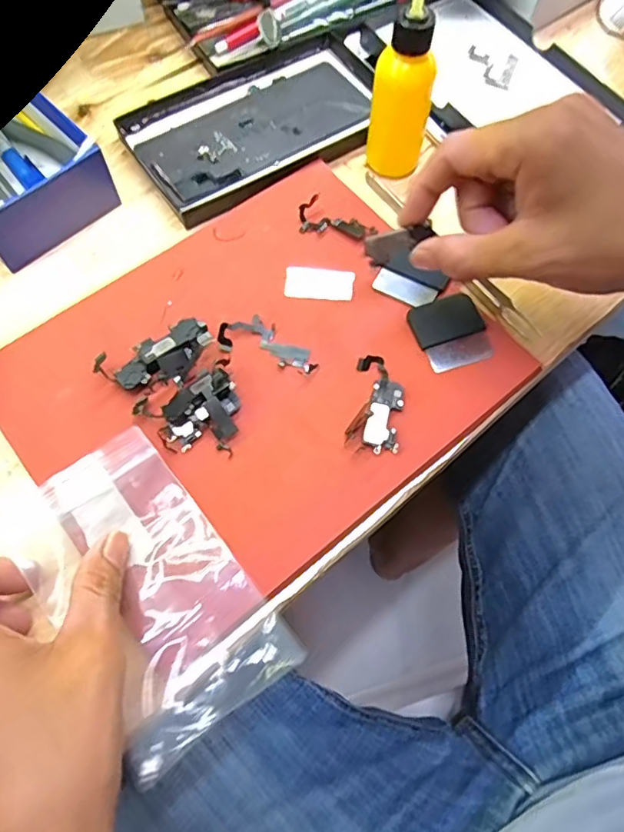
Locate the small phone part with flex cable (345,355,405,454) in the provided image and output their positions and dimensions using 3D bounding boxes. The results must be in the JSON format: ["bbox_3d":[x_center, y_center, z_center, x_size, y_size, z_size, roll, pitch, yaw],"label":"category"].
[{"bbox_3d":[0.035,-0.007,0.293,0.027,0.007,0.053,9,69,2],"label":"small phone part with flex cable"}]

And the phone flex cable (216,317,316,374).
[{"bbox_3d":[-0.023,-0.041,0.306,0.055,0.004,0.023,19,69,6],"label":"phone flex cable"}]

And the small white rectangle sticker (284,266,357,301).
[{"bbox_3d":[0.005,-0.078,0.322,0.039,0.004,0.020,6,68,1],"label":"small white rectangle sticker"}]

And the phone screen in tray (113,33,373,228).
[{"bbox_3d":[-0.037,-0.205,0.383,0.172,0.012,0.113,-30,71,-13],"label":"phone screen in tray"}]

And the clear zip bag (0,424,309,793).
[{"bbox_3d":[-0.077,0.075,0.252,0.080,0.014,0.137,-38,69,-13],"label":"clear zip bag"}]

